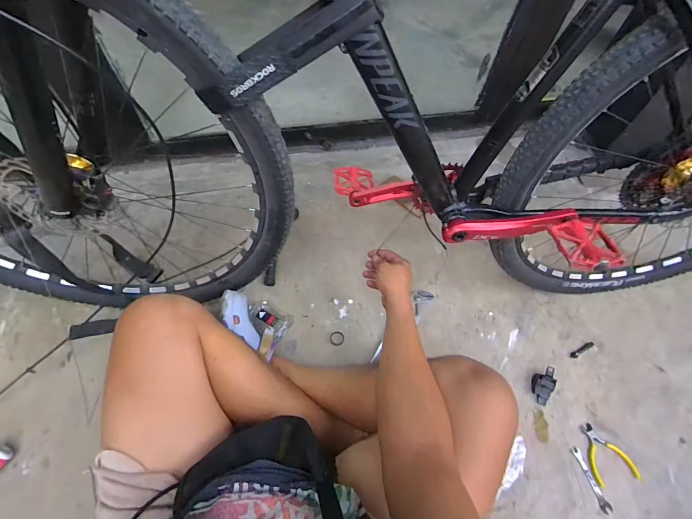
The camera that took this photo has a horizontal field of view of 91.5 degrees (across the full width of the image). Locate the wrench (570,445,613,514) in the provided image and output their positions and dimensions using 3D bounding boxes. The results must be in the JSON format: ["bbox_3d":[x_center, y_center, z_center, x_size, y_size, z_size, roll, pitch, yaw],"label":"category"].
[{"bbox_3d":[0.501,0.451,0.691,0.023,0.006,0.109,-9,56,-12],"label":"wrench"}]

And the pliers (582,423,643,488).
[{"bbox_3d":[0.557,0.410,0.716,0.102,0.010,0.111,-6,60,-6],"label":"pliers"}]

